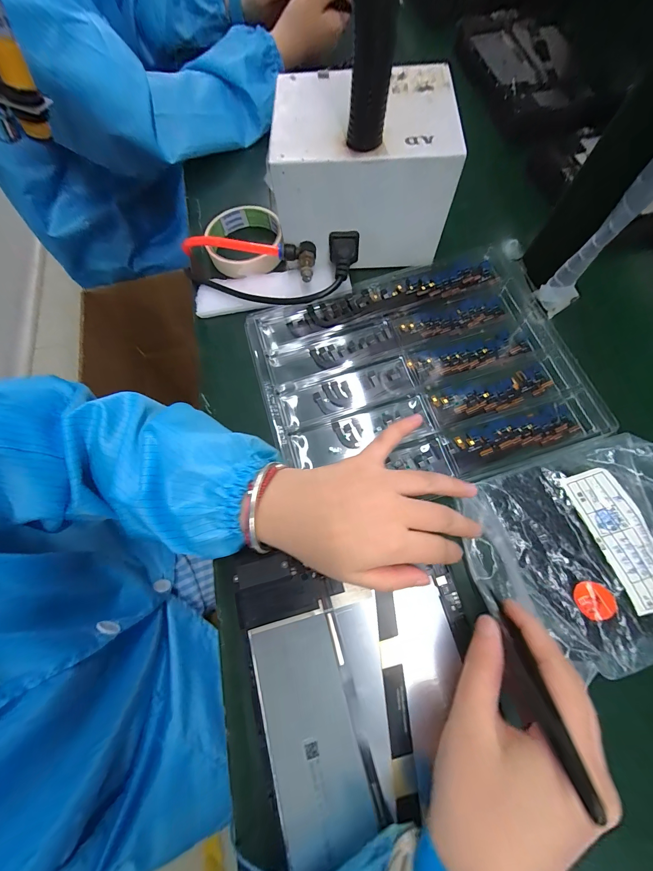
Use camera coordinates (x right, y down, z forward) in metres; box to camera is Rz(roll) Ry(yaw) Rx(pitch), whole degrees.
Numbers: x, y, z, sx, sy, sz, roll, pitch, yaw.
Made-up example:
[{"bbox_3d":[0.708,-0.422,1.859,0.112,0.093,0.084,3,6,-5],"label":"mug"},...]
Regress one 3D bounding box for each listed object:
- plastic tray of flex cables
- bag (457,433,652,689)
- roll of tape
[{"bbox_3d":[0.086,-0.059,0.290,0.283,0.037,0.211,-16,70,-6],"label":"plastic tray of flex cables"},{"bbox_3d":[0.193,0.084,0.221,0.163,0.034,0.141,-17,70,-7],"label":"bag"},{"bbox_3d":[-0.093,-0.213,0.335,0.083,0.022,0.089,0,69,0],"label":"roll of tape"}]

